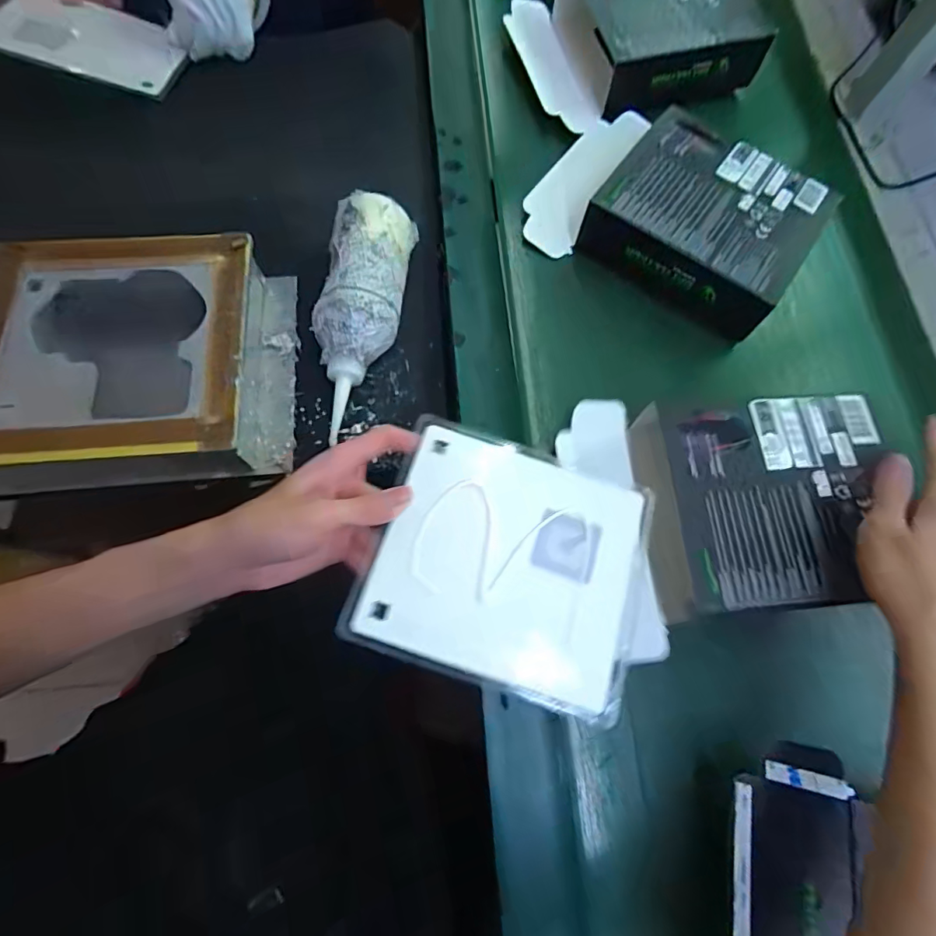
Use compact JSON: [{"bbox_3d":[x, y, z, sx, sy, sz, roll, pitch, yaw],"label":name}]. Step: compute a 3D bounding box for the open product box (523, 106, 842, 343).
[{"bbox_3d":[0.193,-0.249,0.470,0.243,0.054,0.179,36,74,7],"label":"open product box"}]

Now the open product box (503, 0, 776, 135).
[{"bbox_3d":[0.189,-0.485,0.546,0.237,0.055,0.185,-14,75,-8],"label":"open product box"}]

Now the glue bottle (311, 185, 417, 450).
[{"bbox_3d":[-0.097,-0.134,0.432,0.070,0.062,0.213,9,73,-1],"label":"glue bottle"}]

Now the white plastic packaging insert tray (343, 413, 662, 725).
[{"bbox_3d":[0.026,0.058,0.320,0.172,0.014,0.156,17,73,5],"label":"white plastic packaging insert tray"}]

